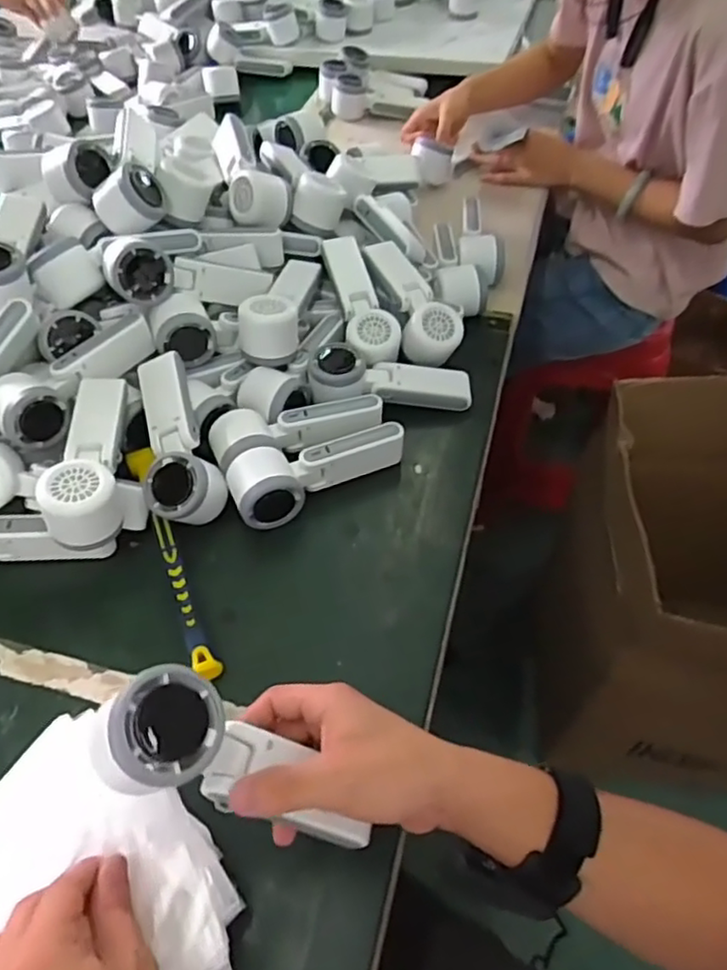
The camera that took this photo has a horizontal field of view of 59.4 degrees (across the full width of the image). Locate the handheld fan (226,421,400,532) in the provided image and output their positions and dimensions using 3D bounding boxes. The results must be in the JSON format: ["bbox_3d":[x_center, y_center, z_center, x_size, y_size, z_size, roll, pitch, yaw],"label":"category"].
[{"bbox_3d":[-0.043,-0.021,0.593,0.166,0.047,0.067,-26,56,-17],"label":"handheld fan"}]

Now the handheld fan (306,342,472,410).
[{"bbox_3d":[0.029,-0.113,0.660,0.167,0.052,0.067,1,52,3],"label":"handheld fan"}]

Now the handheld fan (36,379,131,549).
[{"bbox_3d":[-0.234,-0.025,0.545,0.054,0.048,0.164,-9,52,-5],"label":"handheld fan"}]

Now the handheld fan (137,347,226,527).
[{"bbox_3d":[-0.172,-0.045,0.578,0.065,0.049,0.167,-15,69,-9],"label":"handheld fan"}]

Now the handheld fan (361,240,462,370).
[{"bbox_3d":[0.052,-0.210,0.703,0.065,0.046,0.161,-21,73,-14],"label":"handheld fan"}]

